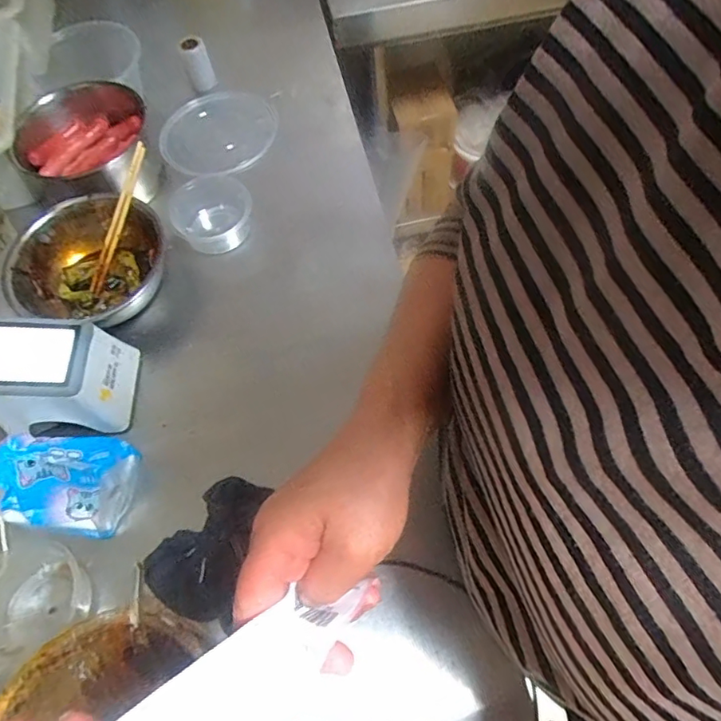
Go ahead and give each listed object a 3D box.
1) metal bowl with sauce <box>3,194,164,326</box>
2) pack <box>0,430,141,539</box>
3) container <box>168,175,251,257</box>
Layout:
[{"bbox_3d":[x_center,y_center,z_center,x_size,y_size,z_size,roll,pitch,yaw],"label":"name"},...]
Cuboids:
[{"bbox_3d":[-0.319,-0.113,0.618,0.177,0.072,0.173,-2,63,3],"label":"metal bowl with sauce"},{"bbox_3d":[-0.290,0.114,0.509,0.126,0.061,0.097,7,64,7],"label":"pack"},{"bbox_3d":[-0.187,-0.192,0.677,0.106,0.052,0.111,-2,63,3],"label":"container"}]

